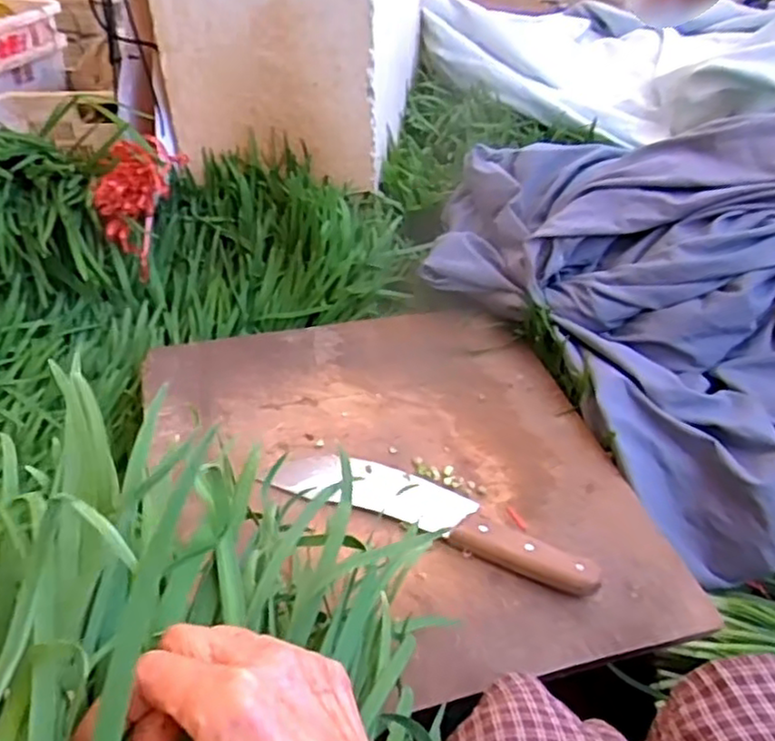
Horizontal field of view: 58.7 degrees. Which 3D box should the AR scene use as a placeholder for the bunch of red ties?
[{"bbox_3d":[-0.304,-0.213,0.866,0.048,0.144,0.125,15,42,17],"label":"bunch of red ties"}]

